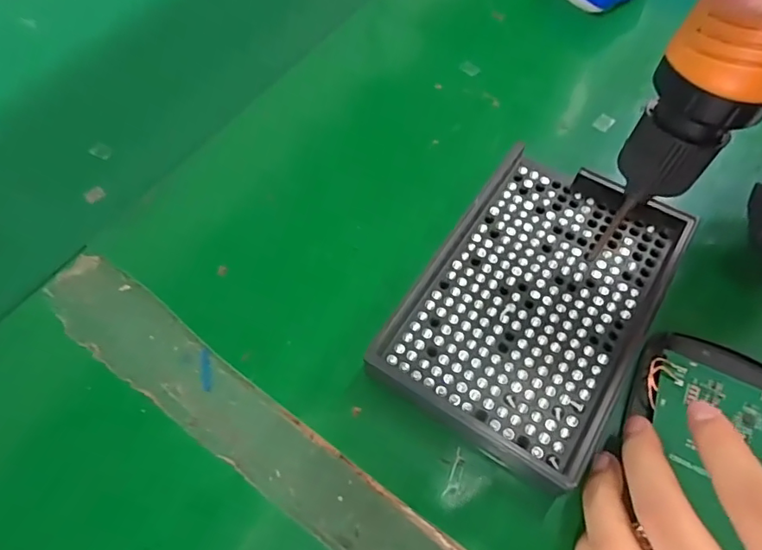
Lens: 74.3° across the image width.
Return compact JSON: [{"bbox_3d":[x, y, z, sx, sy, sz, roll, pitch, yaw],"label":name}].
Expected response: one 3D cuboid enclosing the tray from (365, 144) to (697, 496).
[{"bbox_3d":[0.068,0.011,0.225,0.091,0.022,0.138,31,67,15],"label":"tray"}]

